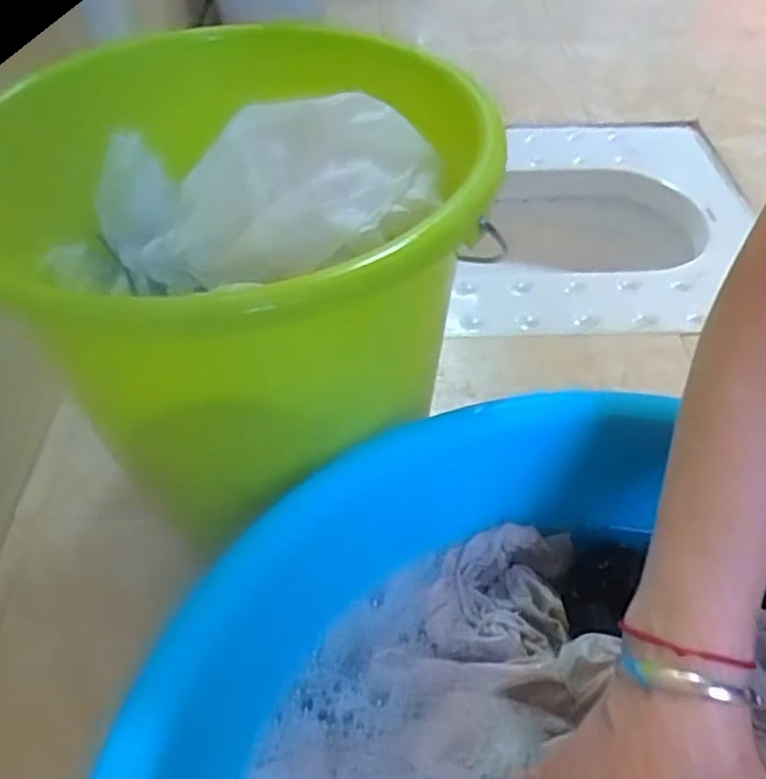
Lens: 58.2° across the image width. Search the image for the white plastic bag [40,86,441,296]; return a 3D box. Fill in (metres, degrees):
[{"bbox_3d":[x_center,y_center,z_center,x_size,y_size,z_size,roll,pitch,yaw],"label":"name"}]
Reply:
[{"bbox_3d":[-0.098,-0.119,0.446,0.251,0.096,0.116,-8,45,21],"label":"white plastic bag"}]

